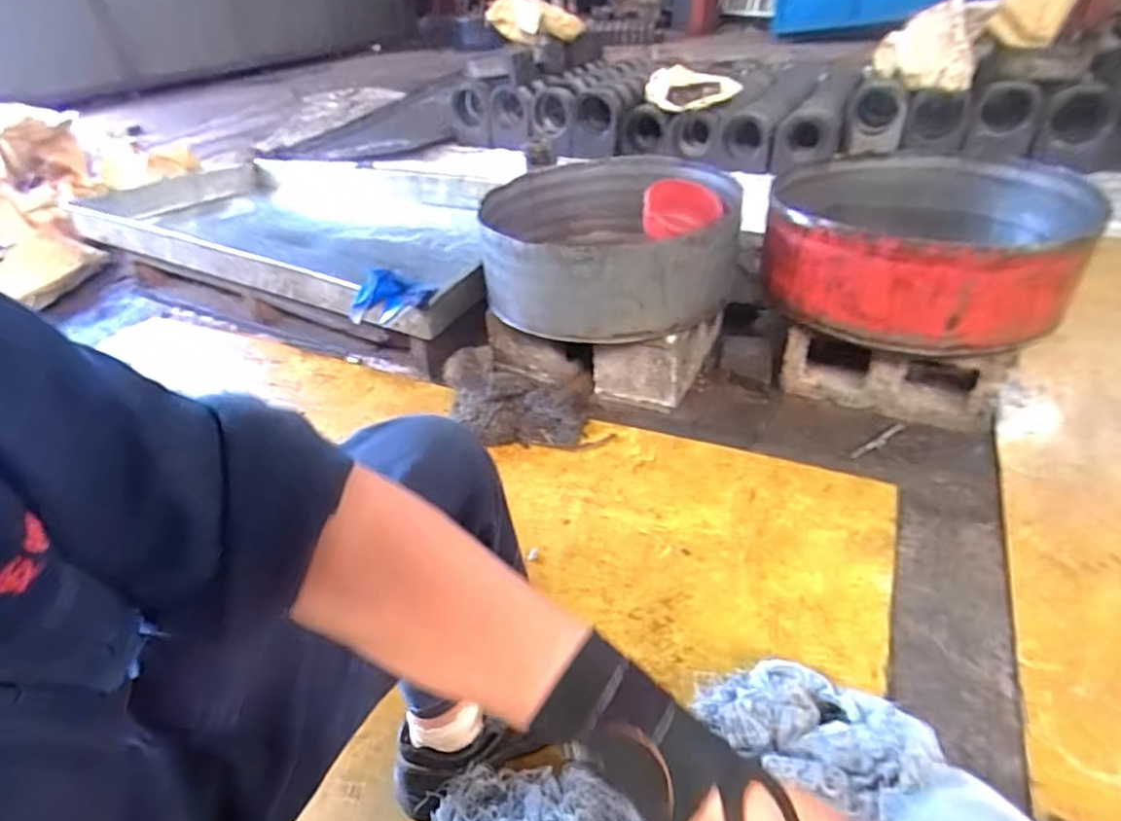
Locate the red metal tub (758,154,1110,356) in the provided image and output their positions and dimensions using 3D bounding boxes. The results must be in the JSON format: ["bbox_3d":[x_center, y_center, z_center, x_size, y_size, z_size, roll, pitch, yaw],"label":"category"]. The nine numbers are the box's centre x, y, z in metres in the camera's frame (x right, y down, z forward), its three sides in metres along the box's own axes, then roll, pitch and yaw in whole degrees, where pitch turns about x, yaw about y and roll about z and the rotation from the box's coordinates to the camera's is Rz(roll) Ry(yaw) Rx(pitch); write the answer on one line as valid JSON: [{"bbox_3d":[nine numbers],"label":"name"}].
[{"bbox_3d":[0.672,-0.321,1.163,0.509,0.187,0.505,-3,36,2],"label":"red metal tub"}]

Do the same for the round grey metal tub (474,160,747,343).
[{"bbox_3d":[0.088,-0.362,1.304,0.518,0.189,0.559,-3,36,2],"label":"round grey metal tub"}]

